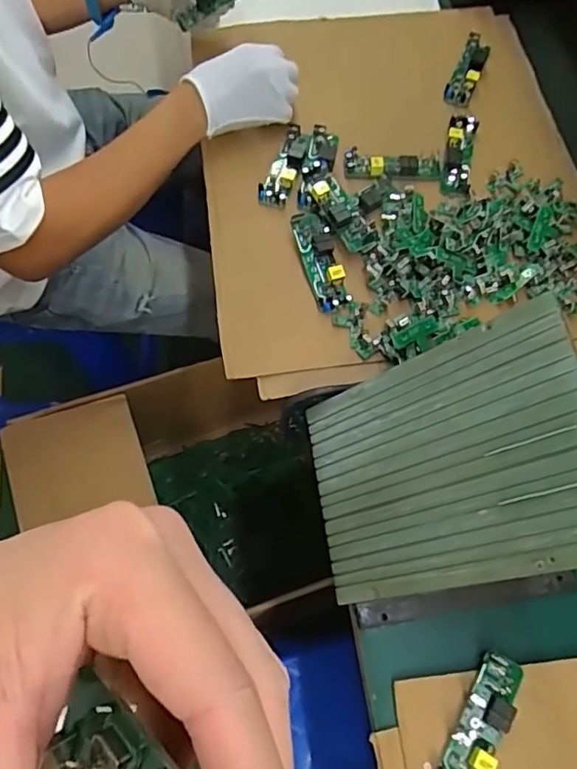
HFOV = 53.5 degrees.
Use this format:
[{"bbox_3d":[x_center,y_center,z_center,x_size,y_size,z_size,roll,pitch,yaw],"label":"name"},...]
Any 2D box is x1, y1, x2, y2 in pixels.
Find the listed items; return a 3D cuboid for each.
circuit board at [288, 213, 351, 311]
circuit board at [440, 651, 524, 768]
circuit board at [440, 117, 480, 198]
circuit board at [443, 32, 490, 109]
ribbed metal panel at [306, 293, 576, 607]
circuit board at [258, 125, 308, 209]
[{"bbox_3d":[0.035,-0.134,0.618,0.038,0.021,0.112,-16,69,-9],"label":"circuit board"},{"bbox_3d":[0.154,0.273,0.455,0.034,0.023,0.111,30,69,9],"label":"circuit board"},{"bbox_3d":[0.205,-0.277,0.681,0.034,0.019,0.111,13,67,2],"label":"circuit board"},{"bbox_3d":[0.236,-0.411,0.748,0.034,0.023,0.124,23,68,7],"label":"circuit board"},{"bbox_3d":[0.115,0.064,0.447,0.004,0.245,0.178,11,61,-41],"label":"ribbed metal panel"},{"bbox_3d":[-0.002,-0.254,0.668,0.034,0.017,0.110,21,68,6],"label":"circuit board"}]

